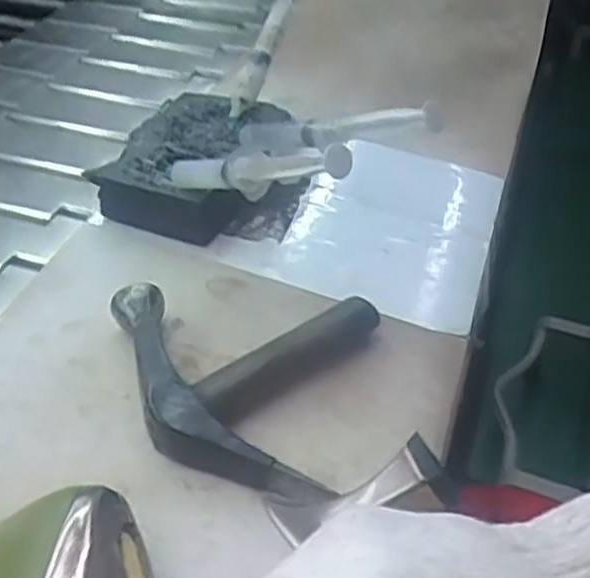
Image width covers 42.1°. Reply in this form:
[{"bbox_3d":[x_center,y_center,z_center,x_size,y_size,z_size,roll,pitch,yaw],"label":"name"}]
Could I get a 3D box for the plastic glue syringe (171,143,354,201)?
[{"bbox_3d":[-0.026,-0.060,0.404,0.014,0.024,0.161,-27,19,-29],"label":"plastic glue syringe"}]

